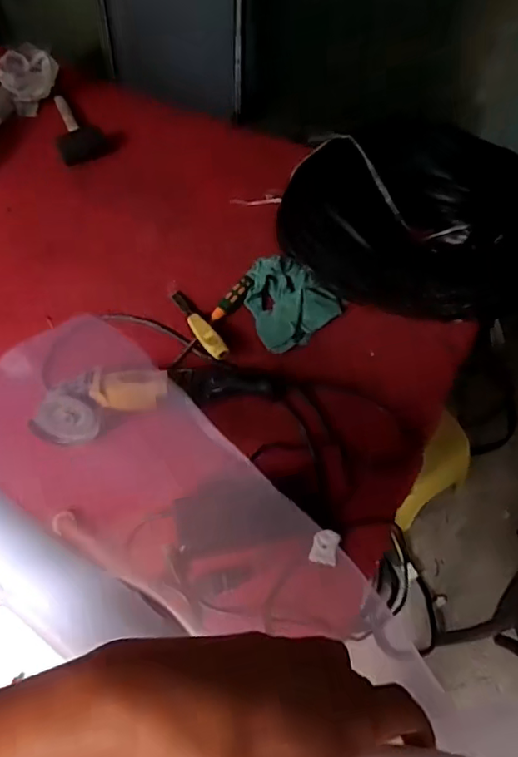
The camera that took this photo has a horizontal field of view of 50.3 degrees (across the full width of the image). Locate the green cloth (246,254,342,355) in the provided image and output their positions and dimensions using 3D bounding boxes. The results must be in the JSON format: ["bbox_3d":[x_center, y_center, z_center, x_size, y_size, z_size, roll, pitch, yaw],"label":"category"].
[{"bbox_3d":[0.060,-0.138,0.948,0.157,0.048,0.163,-19,60,-9],"label":"green cloth"}]

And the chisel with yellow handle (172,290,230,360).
[{"bbox_3d":[-0.103,-0.094,0.933,0.030,0.021,0.180,-27,50,-15],"label":"chisel with yellow handle"}]

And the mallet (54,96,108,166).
[{"bbox_3d":[-0.416,-0.584,1.239,0.097,0.054,0.235,-20,60,-9],"label":"mallet"}]

